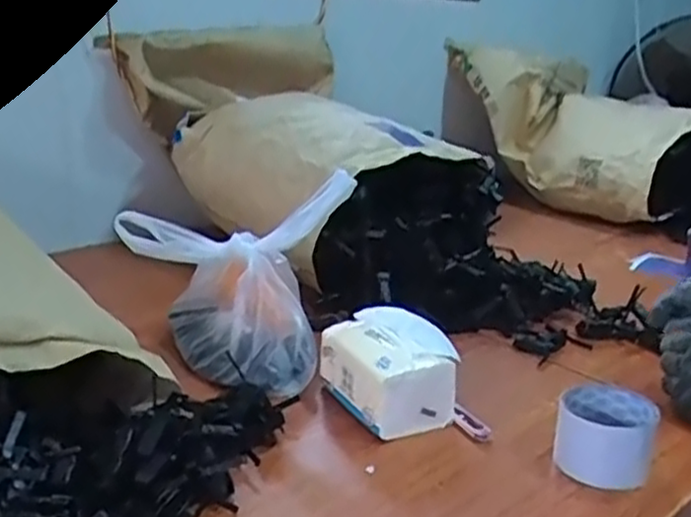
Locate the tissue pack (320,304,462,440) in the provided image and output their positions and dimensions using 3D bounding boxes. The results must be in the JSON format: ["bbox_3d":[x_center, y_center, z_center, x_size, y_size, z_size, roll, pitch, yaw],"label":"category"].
[{"bbox_3d":[0.049,0.111,0.758,0.103,0.083,0.134,-7,20,-28],"label":"tissue pack"}]

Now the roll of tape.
[{"bbox_3d":[0.239,0.165,0.667,0.088,0.068,0.079,11,19,24],"label":"roll of tape"}]

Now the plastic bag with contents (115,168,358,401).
[{"bbox_3d":[-0.134,0.014,0.848,0.262,0.204,0.142,15,21,33],"label":"plastic bag with contents"}]

